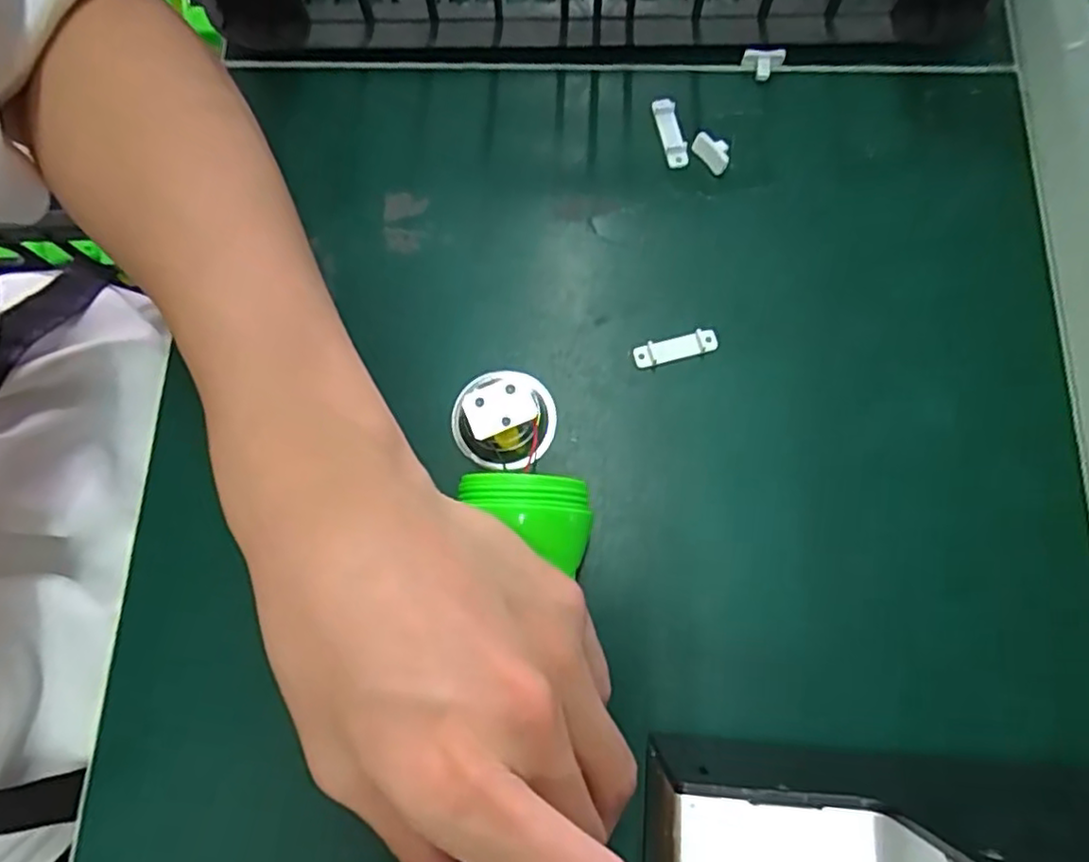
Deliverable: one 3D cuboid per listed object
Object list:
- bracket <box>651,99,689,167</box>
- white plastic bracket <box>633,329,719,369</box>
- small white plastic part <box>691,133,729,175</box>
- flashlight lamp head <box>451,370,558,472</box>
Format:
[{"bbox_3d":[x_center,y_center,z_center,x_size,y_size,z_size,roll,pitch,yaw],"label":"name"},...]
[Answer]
[{"bbox_3d":[0.060,-0.143,0.326,0.011,0.010,0.035,-8,75,-2],"label":"bracket"},{"bbox_3d":[0.058,-0.037,0.298,0.037,0.004,0.009,-14,75,-3],"label":"white plastic bracket"},{"bbox_3d":[0.080,-0.132,0.319,0.012,0.008,0.019,-39,78,-9],"label":"small white plastic part"},{"bbox_3d":[-0.015,-0.005,0.279,0.035,0.025,0.043,37,78,10],"label":"flashlight lamp head"}]

